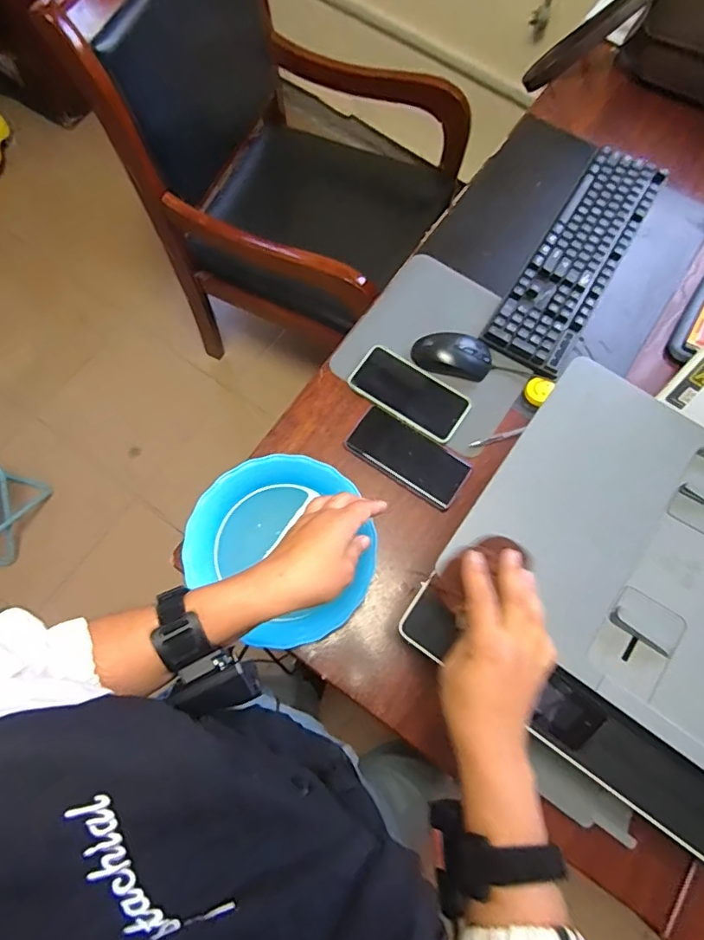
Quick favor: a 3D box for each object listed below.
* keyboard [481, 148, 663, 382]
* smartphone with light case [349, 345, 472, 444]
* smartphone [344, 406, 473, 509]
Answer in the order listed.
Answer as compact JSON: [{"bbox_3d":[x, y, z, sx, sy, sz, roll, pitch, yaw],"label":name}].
[{"bbox_3d":[0.350,-0.330,0.816,0.115,0.033,0.428,32,76,8],"label":"keyboard"},{"bbox_3d":[0.081,-0.108,0.742,0.162,0.011,0.083,34,76,8],"label":"smartphone with light case"},{"bbox_3d":[0.076,-0.019,0.714,0.163,0.015,0.072,34,76,8],"label":"smartphone"}]

